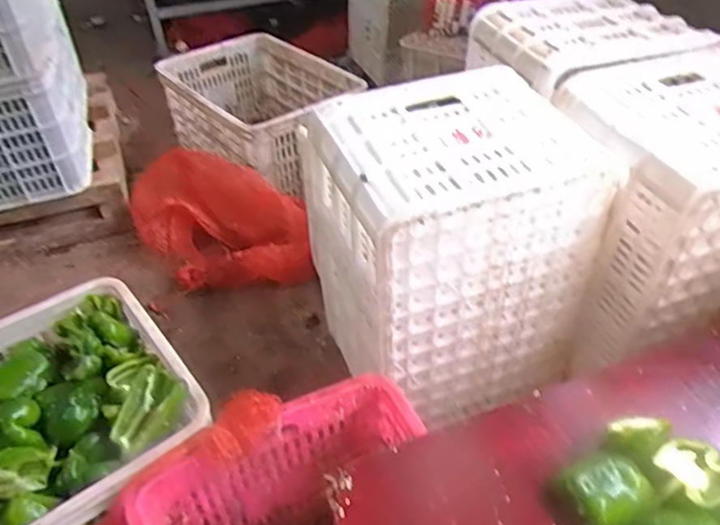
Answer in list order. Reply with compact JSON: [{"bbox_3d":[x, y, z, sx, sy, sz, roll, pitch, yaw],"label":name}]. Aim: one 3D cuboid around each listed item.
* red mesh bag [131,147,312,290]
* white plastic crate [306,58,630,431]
[{"bbox_3d":[-0.340,-0.089,1.417,0.506,0.160,0.296,31,51,32],"label":"red mesh bag"},{"bbox_3d":[0.135,-0.016,0.953,0.344,0.429,0.317,-18,44,-16],"label":"white plastic crate"}]

